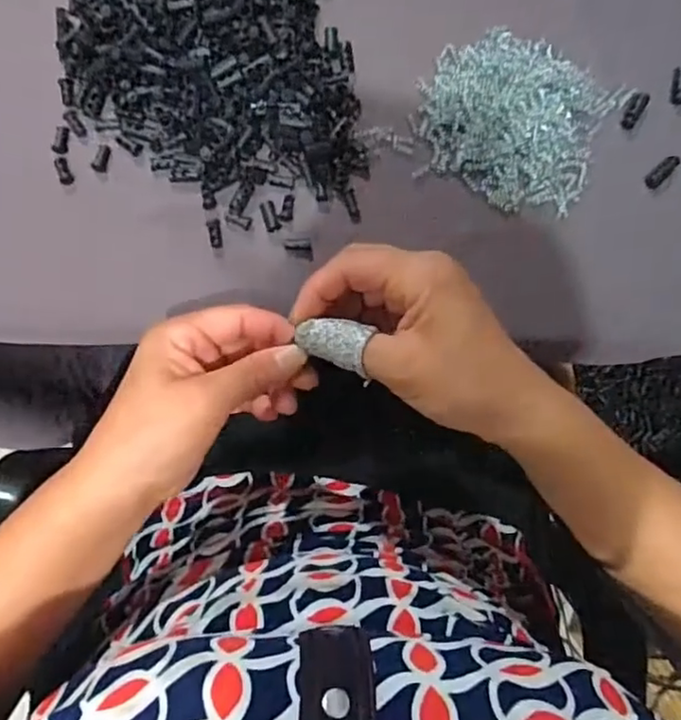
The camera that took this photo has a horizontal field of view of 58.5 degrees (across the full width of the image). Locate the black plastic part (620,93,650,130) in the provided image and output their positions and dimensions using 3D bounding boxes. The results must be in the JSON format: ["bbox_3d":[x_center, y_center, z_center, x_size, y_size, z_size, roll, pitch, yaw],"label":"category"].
[{"bbox_3d":[0.195,-0.166,0.402,0.012,0.006,0.026,33,82,2],"label":"black plastic part"}]

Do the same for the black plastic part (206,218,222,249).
[{"bbox_3d":[-0.077,-0.078,0.375,0.008,0.004,0.018,-11,81,-4],"label":"black plastic part"}]

